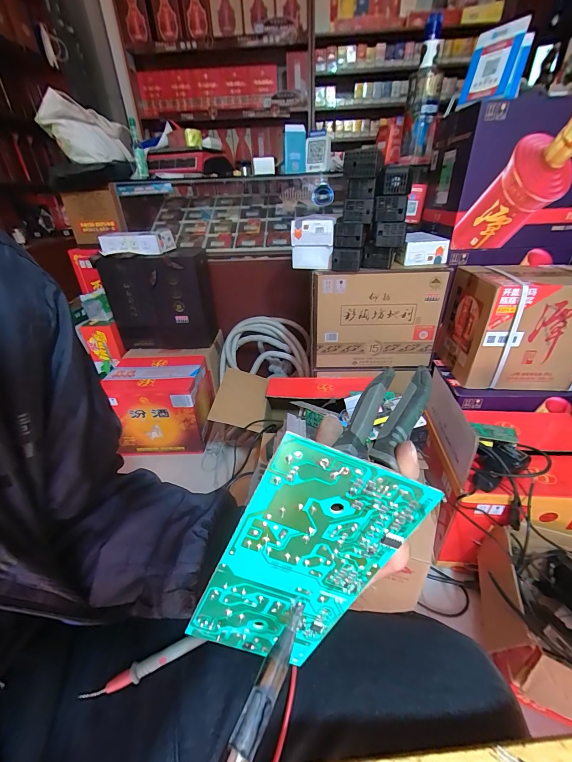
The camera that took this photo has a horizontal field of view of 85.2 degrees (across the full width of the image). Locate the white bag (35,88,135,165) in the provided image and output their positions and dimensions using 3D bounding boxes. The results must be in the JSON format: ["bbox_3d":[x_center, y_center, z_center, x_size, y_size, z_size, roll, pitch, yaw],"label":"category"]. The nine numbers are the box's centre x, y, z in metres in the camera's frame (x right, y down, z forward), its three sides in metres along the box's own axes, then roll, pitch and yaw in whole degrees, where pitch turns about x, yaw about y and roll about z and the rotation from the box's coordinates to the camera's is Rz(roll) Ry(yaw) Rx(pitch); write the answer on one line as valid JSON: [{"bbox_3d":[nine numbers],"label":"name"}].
[{"bbox_3d":[-0.734,-0.928,1.158,0.250,0.198,0.200,0,32,3],"label":"white bag"}]

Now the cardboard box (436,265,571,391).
[{"bbox_3d":[0.657,-0.153,0.879,0.321,0.287,0.227,0,32,4],"label":"cardboard box"}]

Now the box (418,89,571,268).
[{"bbox_3d":[0.649,-0.584,0.945,0.369,0.377,0.320,-1,32,2],"label":"box"}]

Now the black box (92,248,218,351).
[{"bbox_3d":[-0.486,-0.327,1.270,0.385,0.359,0.187,1,32,6],"label":"black box"}]

